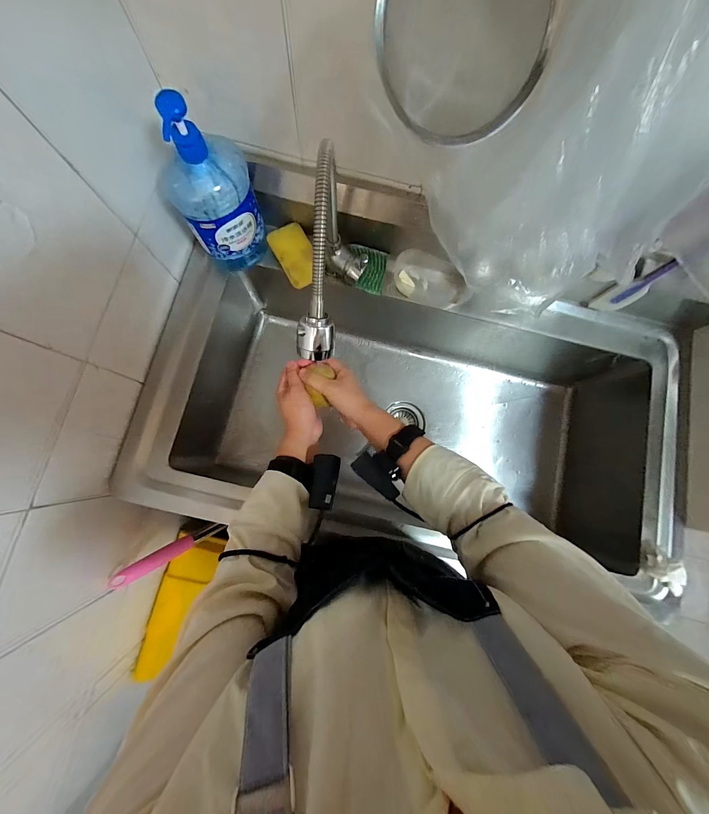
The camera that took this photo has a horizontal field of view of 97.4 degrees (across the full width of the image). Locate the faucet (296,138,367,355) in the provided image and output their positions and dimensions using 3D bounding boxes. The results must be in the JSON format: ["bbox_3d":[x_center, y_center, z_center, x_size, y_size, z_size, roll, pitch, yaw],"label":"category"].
[{"bbox_3d":[-0.032,-0.166,0.443,0.058,0.277,0.218,9,80,-2],"label":"faucet"}]

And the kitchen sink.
[{"bbox_3d":[0.126,-0.025,0.685,0.991,0.312,0.567,12,80,-1],"label":"kitchen sink"}]

